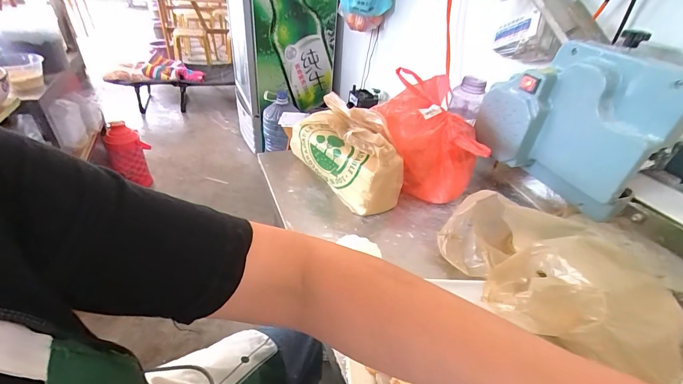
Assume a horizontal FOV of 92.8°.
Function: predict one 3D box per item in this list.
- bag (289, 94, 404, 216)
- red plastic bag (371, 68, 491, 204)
[{"bbox_3d":[0.011,-0.081,0.642,0.112,0.132,0.235,-28,49,-37],"label":"bag"},{"bbox_3d":[0.175,-0.113,0.676,0.227,0.186,0.167,17,38,13],"label":"red plastic bag"}]

